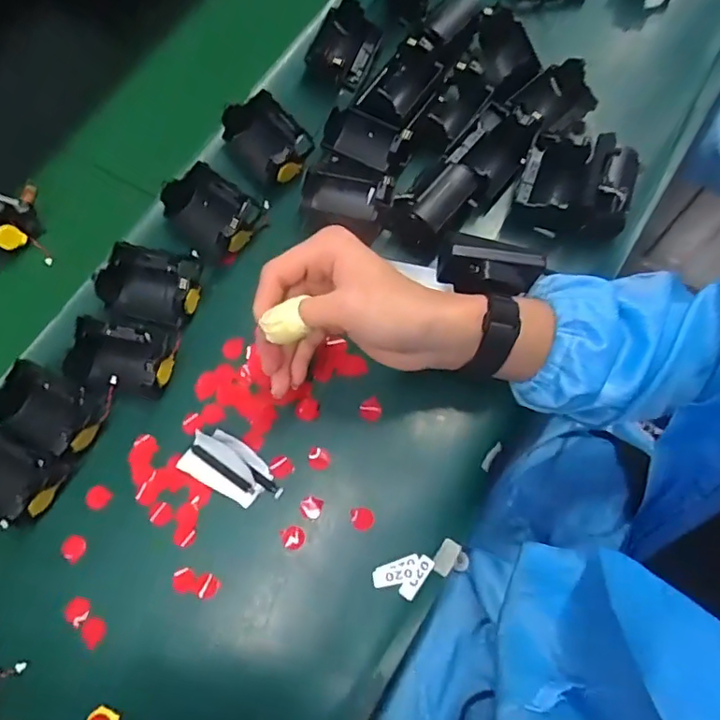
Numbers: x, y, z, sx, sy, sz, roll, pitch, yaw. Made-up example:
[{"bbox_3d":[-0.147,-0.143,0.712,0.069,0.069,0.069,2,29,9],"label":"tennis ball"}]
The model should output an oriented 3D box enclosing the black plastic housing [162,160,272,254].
[{"bbox_3d":[-0.121,-0.124,0.451,0.071,0.033,0.053,30,75,12],"label":"black plastic housing"}]

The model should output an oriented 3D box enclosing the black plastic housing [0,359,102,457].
[{"bbox_3d":[-0.229,0.035,0.403,0.079,0.041,0.047,24,74,11],"label":"black plastic housing"}]

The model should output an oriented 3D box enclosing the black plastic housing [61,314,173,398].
[{"bbox_3d":[-0.181,-0.001,0.419,0.075,0.038,0.053,10,72,7],"label":"black plastic housing"}]

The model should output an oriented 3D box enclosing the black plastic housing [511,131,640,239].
[{"bbox_3d":[0.176,-0.141,0.447,0.087,0.045,0.078,21,73,10],"label":"black plastic housing"}]

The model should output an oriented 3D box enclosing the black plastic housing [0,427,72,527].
[{"bbox_3d":[-0.253,0.083,0.392,0.074,0.038,0.056,27,74,12],"label":"black plastic housing"}]

